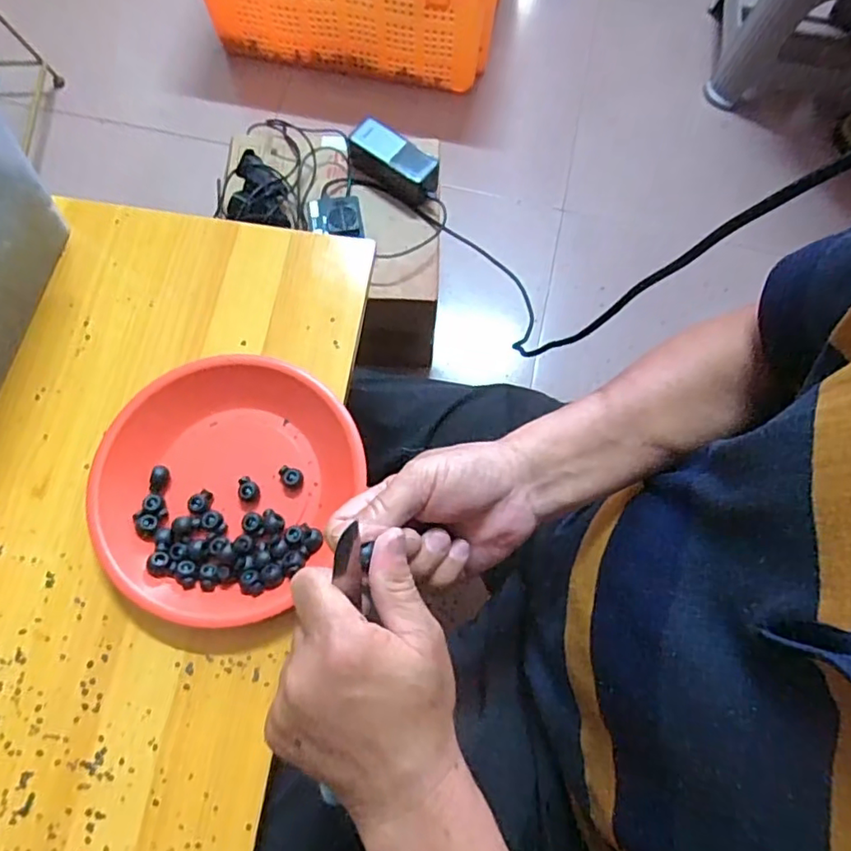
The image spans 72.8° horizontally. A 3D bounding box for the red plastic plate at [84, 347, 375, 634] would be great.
[{"bbox_3d":[-0.148,0.043,0.431,0.179,0.030,0.188,0,73,-1],"label":"red plastic plate"}]

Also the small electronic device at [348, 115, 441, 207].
[{"bbox_3d":[-0.049,-0.374,0.818,0.136,0.048,0.058,34,75,9],"label":"small electronic device"}]

